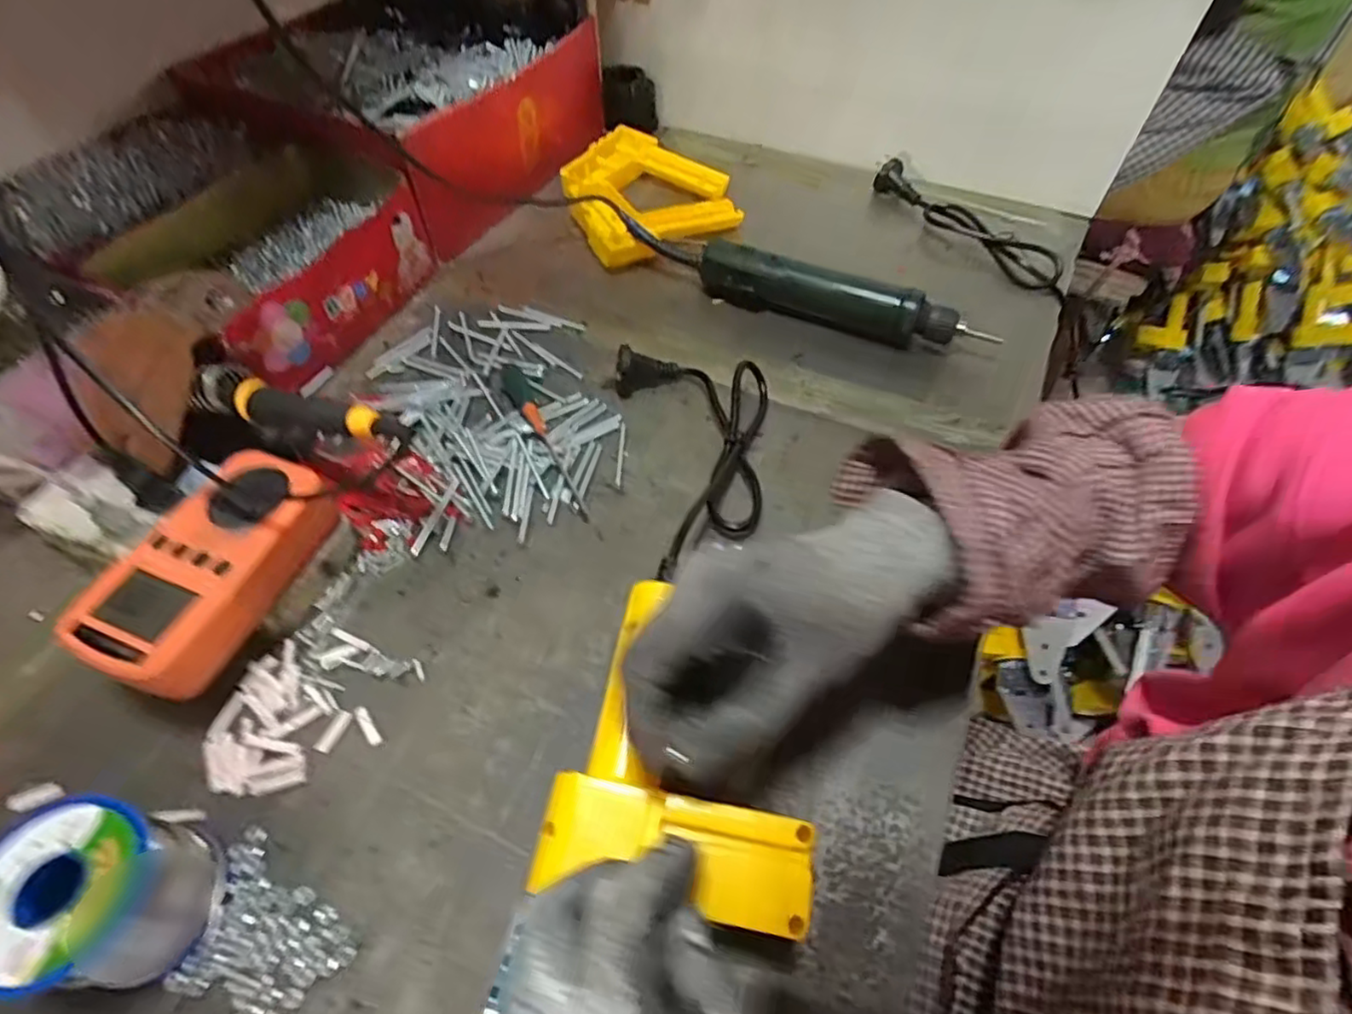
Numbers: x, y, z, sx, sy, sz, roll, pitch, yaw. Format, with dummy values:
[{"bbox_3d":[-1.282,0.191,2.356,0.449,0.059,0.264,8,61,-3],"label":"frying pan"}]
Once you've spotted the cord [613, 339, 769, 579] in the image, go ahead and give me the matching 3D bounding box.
[{"bbox_3d":[0.025,-0.038,0.431,0.106,0.047,0.201,-9,54,-7],"label":"cord"}]

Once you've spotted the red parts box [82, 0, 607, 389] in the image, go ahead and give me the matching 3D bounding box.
[{"bbox_3d":[-0.301,-0.325,0.592,0.269,0.115,0.488,21,56,14],"label":"red parts box"}]

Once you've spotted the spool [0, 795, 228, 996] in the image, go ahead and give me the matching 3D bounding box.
[{"bbox_3d":[-0.239,0.162,0.272,0.061,0.063,0.061,0,54,0],"label":"spool"}]

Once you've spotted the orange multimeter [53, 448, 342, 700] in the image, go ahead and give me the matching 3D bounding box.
[{"bbox_3d":[-0.240,0.033,0.342,0.070,0.034,0.125,21,56,14],"label":"orange multimeter"}]

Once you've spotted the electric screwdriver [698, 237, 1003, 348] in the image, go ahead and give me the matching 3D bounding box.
[{"bbox_3d":[0.131,-0.172,0.531,0.235,0.040,0.033,18,56,13],"label":"electric screwdriver"}]

